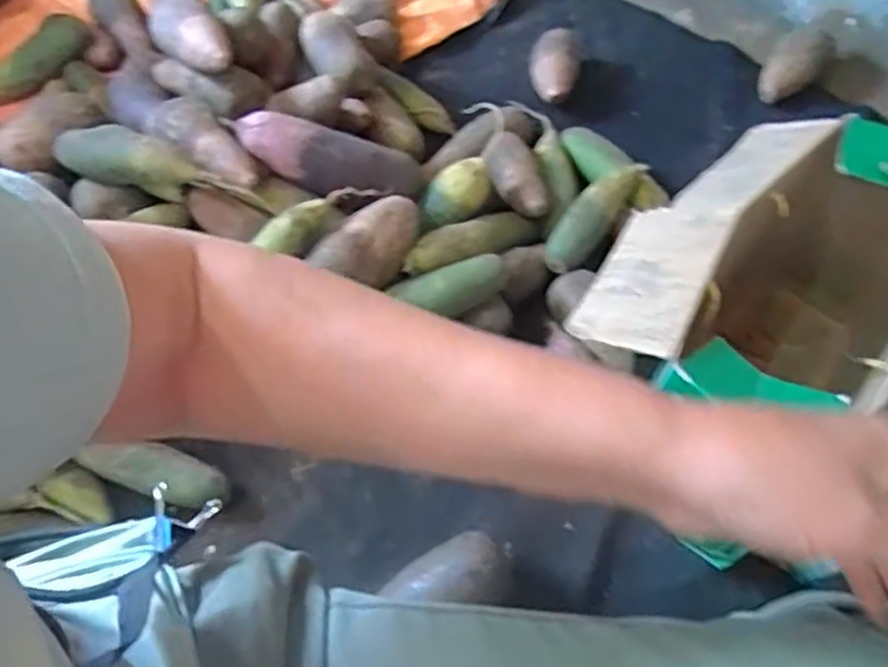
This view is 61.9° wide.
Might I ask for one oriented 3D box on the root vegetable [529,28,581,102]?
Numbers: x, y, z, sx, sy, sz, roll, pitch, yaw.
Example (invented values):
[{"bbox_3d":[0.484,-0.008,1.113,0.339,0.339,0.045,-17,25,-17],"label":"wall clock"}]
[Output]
[{"bbox_3d":[0.166,-0.398,1.103,0.073,0.057,0.125,7,57,5],"label":"root vegetable"}]

